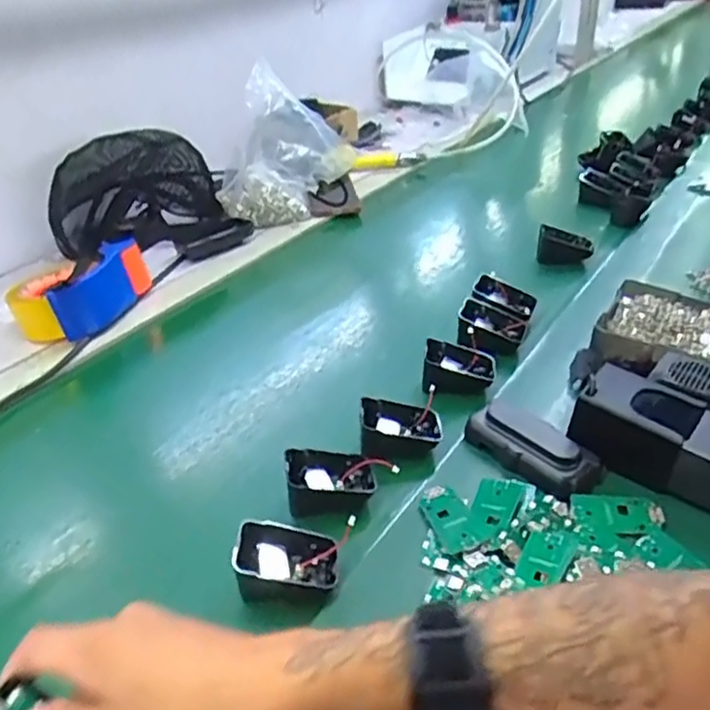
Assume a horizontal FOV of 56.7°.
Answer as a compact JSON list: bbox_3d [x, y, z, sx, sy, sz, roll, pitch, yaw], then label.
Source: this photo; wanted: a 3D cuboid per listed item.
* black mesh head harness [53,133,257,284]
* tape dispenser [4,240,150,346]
[{"bbox_3d":[-0.291,-0.217,0.915,0.248,0.142,0.192,-18,38,-22],"label":"black mesh head harness"},{"bbox_3d":[-0.325,-0.073,0.764,0.102,0.072,0.147,15,38,23],"label":"tape dispenser"}]

